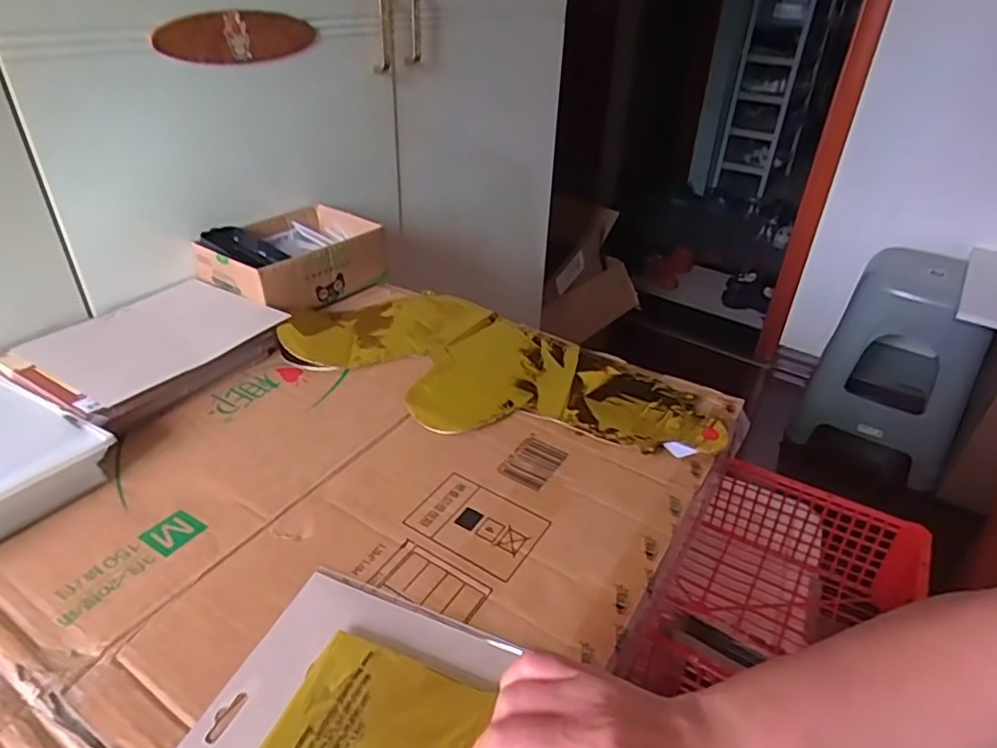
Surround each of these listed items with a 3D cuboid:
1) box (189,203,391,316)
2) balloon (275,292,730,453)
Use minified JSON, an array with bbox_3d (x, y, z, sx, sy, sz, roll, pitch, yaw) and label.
[{"bbox_3d":[-0.240,-0.138,0.738,0.144,0.065,0.189,22,39,28],"label":"box"},{"bbox_3d":[-0.004,-0.010,0.602,0.416,0.021,0.203,22,38,27],"label":"balloon"}]

